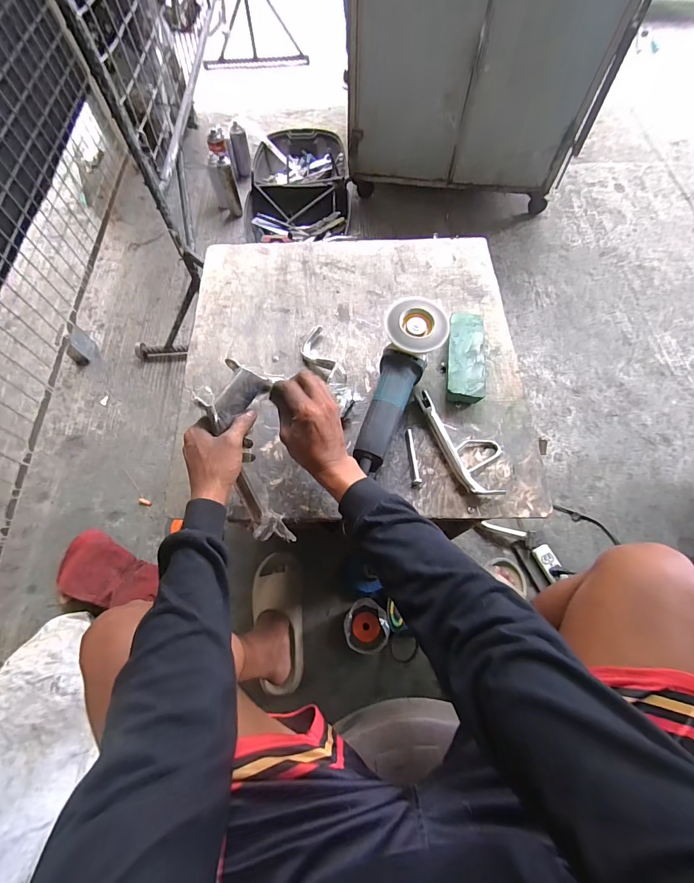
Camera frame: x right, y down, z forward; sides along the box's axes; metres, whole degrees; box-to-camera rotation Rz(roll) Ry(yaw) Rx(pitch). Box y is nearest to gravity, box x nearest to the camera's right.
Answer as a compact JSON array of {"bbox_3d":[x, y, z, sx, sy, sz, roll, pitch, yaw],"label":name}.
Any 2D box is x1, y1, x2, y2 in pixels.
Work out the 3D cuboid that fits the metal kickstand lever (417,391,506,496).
[{"bbox_3d":[0.192,-0.003,0.598,0.088,0.029,0.196,-20,68,-8],"label":"metal kickstand lever"}]

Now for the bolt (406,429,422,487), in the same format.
[{"bbox_3d":[0.105,0.025,0.591,0.012,0.012,0.093,-4,67,-2],"label":"bolt"}]

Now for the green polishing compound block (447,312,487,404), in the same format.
[{"bbox_3d":[0.207,-0.151,0.655,0.065,0.042,0.184,7,66,3],"label":"green polishing compound block"}]

